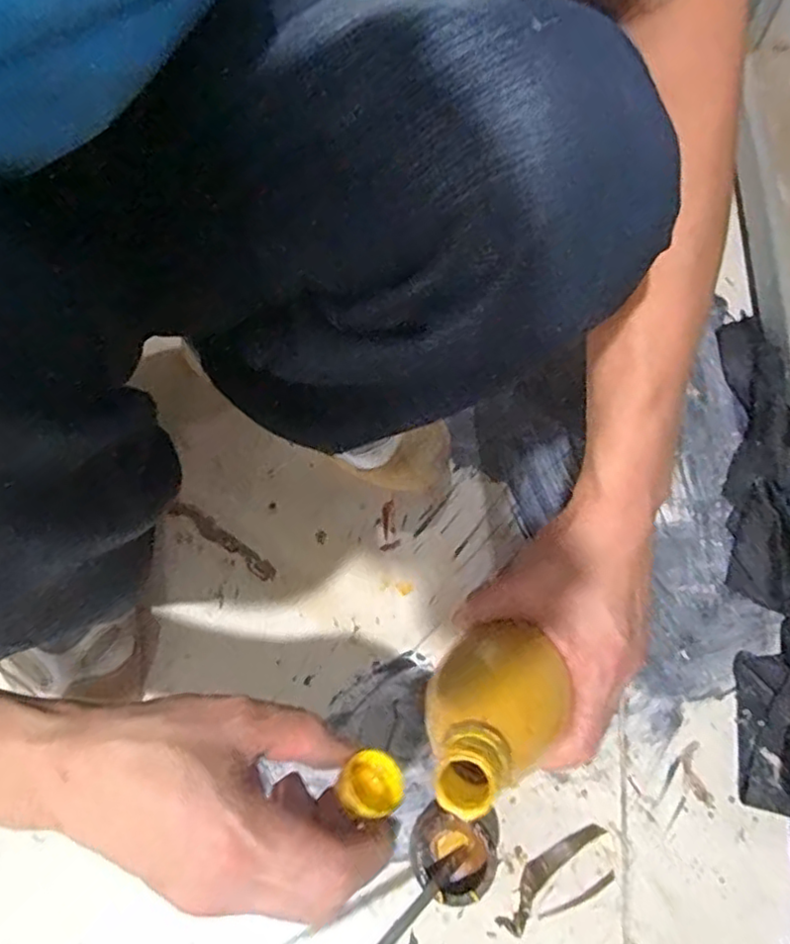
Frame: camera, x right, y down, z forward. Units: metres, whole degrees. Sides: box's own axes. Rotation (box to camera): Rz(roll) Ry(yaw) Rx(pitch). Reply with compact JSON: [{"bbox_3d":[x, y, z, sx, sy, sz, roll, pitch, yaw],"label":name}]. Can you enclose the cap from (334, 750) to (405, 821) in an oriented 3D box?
[{"bbox_3d":[-0.012,0.150,0.314,0.030,0.018,0.030,24,42,-24],"label":"cap"}]

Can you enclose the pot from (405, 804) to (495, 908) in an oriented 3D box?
[{"bbox_3d":[0.036,0.264,0.455,0.054,0.057,0.050,32,68,11],"label":"pot"}]

